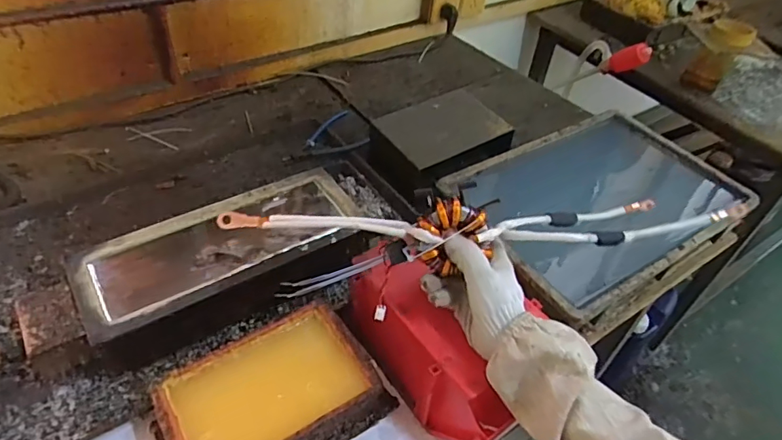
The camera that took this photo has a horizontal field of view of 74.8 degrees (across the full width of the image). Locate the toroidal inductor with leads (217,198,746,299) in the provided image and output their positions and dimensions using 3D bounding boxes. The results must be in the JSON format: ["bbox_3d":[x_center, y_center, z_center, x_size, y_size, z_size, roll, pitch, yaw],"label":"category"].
[{"bbox_3d":[0.084,0.013,0.531,0.511,0.085,0.069,-3,44,1],"label":"toroidal inductor with leads"}]

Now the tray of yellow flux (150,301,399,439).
[{"bbox_3d":[-0.125,0.189,0.537,0.215,0.068,0.135,-23,51,-26],"label":"tray of yellow flux"}]

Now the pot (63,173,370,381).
[{"bbox_3d":[-0.204,0.055,0.659,0.336,0.088,0.142,-24,51,-27],"label":"pot"}]

